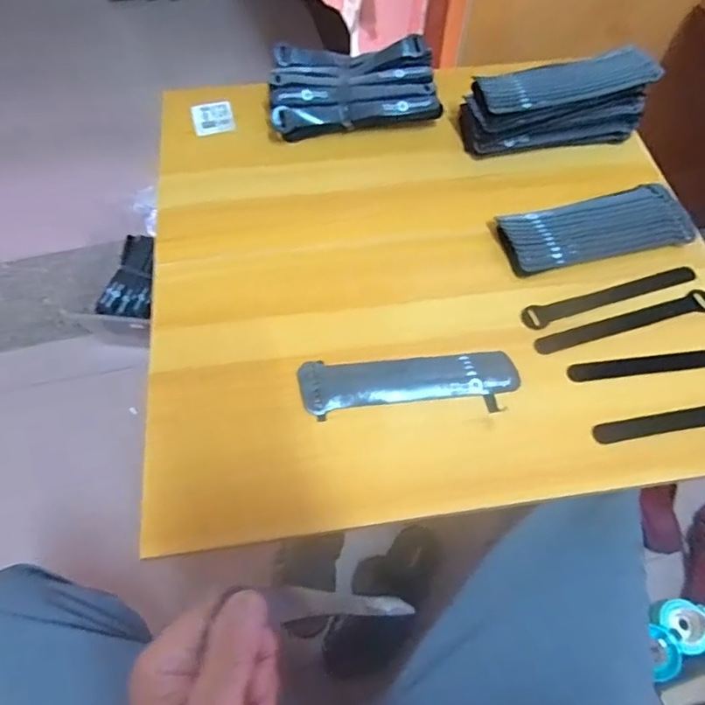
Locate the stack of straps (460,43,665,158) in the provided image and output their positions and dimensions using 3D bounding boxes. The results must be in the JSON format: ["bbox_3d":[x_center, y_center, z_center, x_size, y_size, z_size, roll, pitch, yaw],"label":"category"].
[{"bbox_3d":[0.237,-0.297,0.626,0.200,0.088,0.075,-8,62,-5],"label":"stack of straps"}]

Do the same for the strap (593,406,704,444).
[{"bbox_3d":[0.314,0.060,0.485,0.194,0.006,0.022,-10,54,-5],"label":"strap"}]

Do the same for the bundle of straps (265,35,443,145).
[{"bbox_3d":[0.001,-0.331,0.659,0.204,0.059,0.135,-2,61,-2],"label":"bundle of straps"}]

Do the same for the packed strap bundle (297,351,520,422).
[{"bbox_3d":[0.053,0.027,0.495,0.200,0.009,0.056,-2,61,-2],"label":"packed strap bundle"}]

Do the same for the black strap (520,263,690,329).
[{"bbox_3d":[0.264,-0.060,0.546,0.191,0.005,0.026,-17,63,-10],"label":"black strap"}]

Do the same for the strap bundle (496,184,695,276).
[{"bbox_3d":[0.261,-0.135,0.575,0.198,0.024,0.073,-13,62,-8],"label":"strap bundle"}]

